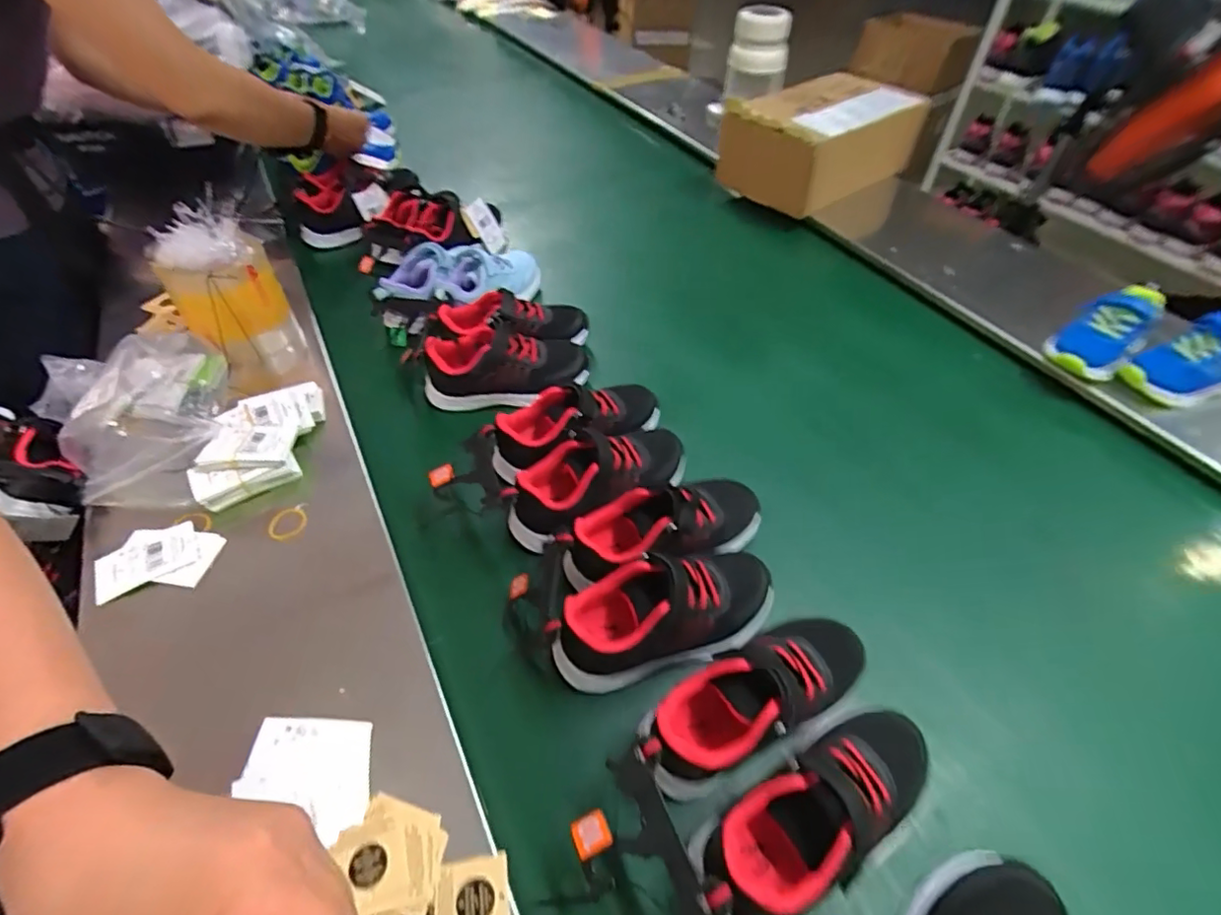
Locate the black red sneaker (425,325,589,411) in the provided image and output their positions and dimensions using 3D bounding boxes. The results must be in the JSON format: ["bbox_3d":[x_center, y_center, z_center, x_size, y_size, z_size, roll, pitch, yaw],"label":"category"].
[{"bbox_3d":[-0.122,-0.104,0.677,0.183,0.091,0.076,-8,50,-6],"label":"black red sneaker"}]

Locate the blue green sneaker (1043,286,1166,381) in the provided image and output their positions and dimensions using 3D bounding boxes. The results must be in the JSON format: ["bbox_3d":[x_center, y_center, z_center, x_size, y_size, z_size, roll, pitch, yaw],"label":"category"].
[{"bbox_3d":[0.589,-0.155,0.675,0.146,0.059,0.074,-32,56,-24],"label":"blue green sneaker"}]

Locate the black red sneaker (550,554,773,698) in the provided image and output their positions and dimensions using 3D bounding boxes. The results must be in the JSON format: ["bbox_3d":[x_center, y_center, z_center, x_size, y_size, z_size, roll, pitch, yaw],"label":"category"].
[{"bbox_3d":[0.045,0.120,0.460,0.186,0.065,0.074,-13,51,-10],"label":"black red sneaker"}]

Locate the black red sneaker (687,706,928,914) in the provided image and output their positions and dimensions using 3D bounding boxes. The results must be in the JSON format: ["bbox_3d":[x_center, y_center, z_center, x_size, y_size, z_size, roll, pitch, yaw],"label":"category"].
[{"bbox_3d":[0.138,0.229,0.371,0.190,0.082,0.078,-27,54,-21],"label":"black red sneaker"}]

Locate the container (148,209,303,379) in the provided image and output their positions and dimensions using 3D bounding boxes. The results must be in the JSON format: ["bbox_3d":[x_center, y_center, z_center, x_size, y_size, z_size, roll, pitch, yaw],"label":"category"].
[{"bbox_3d":[-0.441,-0.180,0.673,0.112,0.181,0.087,-30,55,-23],"label":"container"}]

